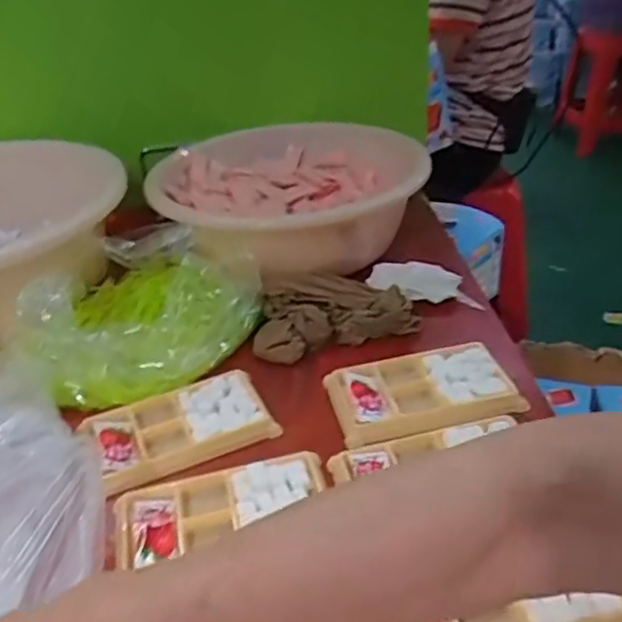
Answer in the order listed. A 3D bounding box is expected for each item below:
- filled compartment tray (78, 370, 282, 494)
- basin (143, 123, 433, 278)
[{"bbox_3d":[-0.095,0.085,0.483,0.128,0.014,0.073,-14,35,-17],"label":"filled compartment tray"},{"bbox_3d":[-0.023,-0.109,0.680,0.263,0.096,0.245,-1,33,1],"label":"basin"}]

